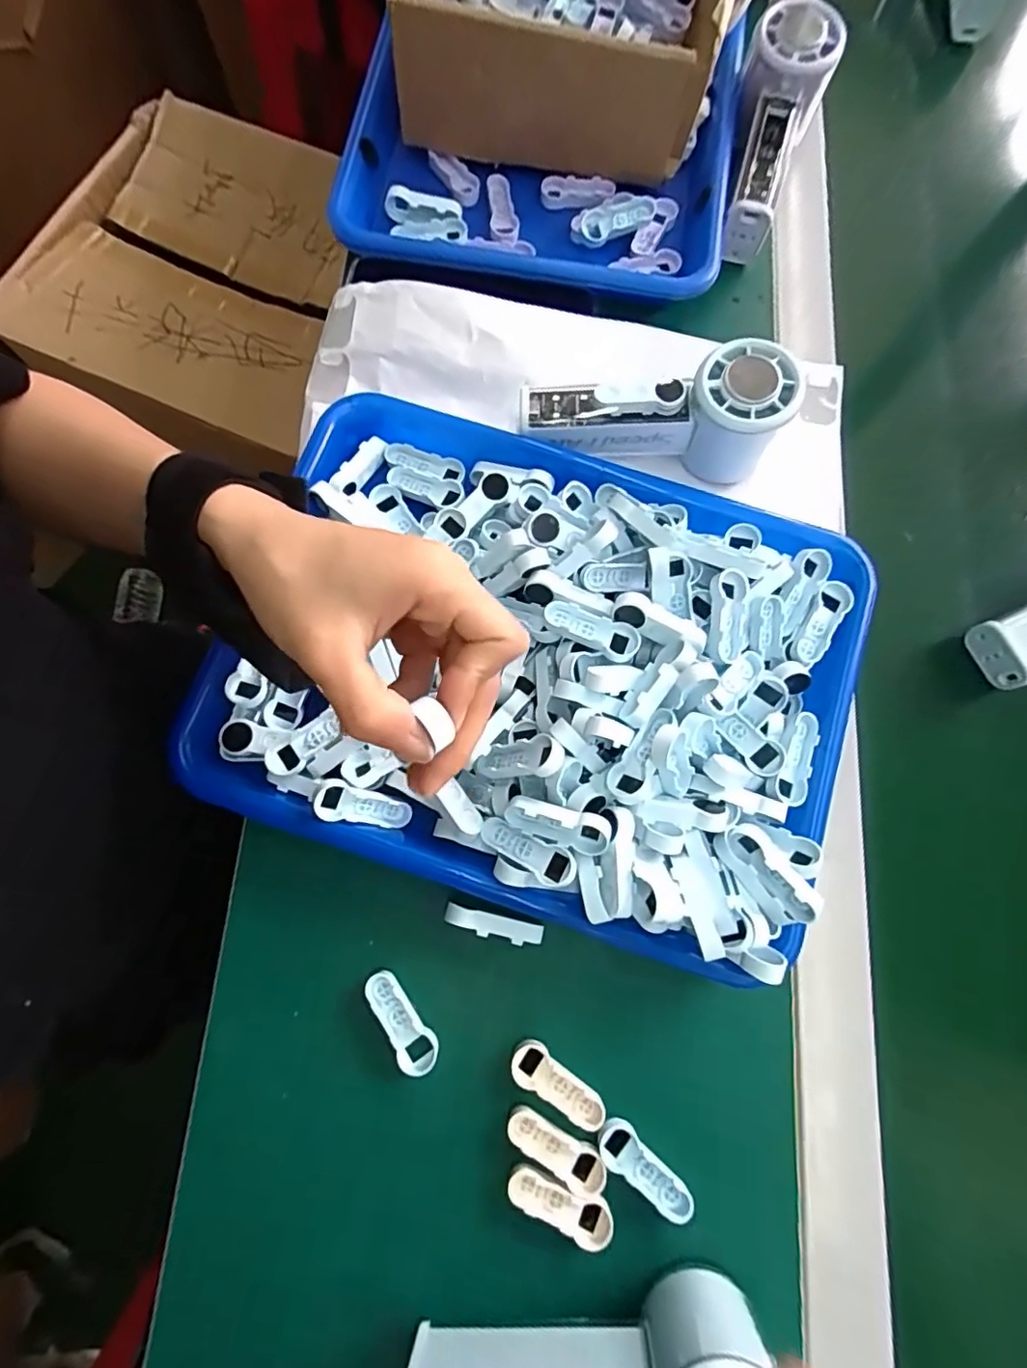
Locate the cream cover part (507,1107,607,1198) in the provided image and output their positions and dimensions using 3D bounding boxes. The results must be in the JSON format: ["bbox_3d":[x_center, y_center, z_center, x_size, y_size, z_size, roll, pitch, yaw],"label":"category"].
[{"bbox_3d":[0.021,0.222,0.272,0.051,0.004,0.016,34,78,6],"label":"cream cover part"}]

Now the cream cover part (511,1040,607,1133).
[{"bbox_3d":[0.022,0.197,0.282,0.050,0.008,0.019,32,78,6],"label":"cream cover part"}]

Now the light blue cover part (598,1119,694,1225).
[{"bbox_3d":[0.063,0.231,0.271,0.050,0.004,0.018,38,79,7],"label":"light blue cover part"}]

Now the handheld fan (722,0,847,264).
[{"bbox_3d":[0.168,-0.371,0.384,0.055,0.064,0.147,22,77,4],"label":"handheld fan"}]

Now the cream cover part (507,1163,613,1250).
[{"bbox_3d":[0.022,0.243,0.267,0.050,0.004,0.020,24,77,4],"label":"cream cover part"}]

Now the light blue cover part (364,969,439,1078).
[{"bbox_3d":[-0.057,0.169,0.286,0.018,0.006,0.051,-35,80,-9],"label":"light blue cover part"}]

